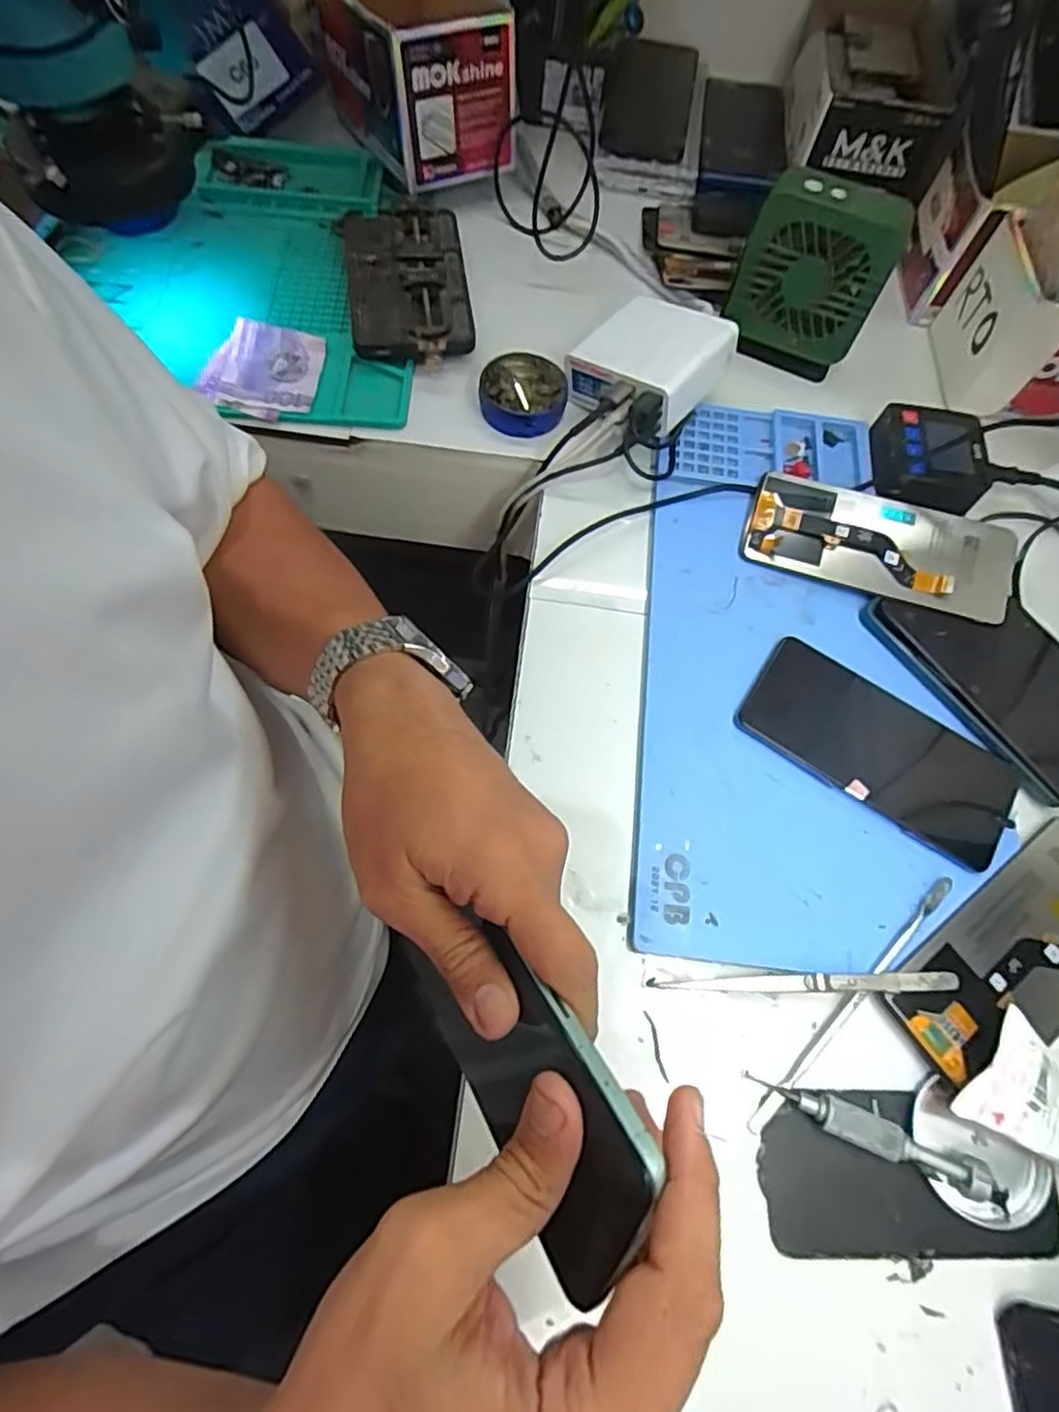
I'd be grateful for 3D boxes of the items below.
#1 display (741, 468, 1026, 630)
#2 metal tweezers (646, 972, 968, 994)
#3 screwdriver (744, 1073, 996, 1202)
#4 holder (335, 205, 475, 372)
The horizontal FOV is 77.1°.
[{"bbox_3d":[0.225,-0.106,0.429,0.163,0.009,0.070,18,73,9],"label":"display"},{"bbox_3d":[0.141,0.142,0.340,0.155,0.013,0.009,1,68,-3],"label":"metal tweezers"},{"bbox_3d":[0.163,0.205,0.320,0.109,0.019,0.016,22,68,5],"label":"screwdriver"},{"bbox_3d":[-0.092,-0.317,0.494,0.088,0.024,0.158,-8,69,-7],"label":"holder"}]

